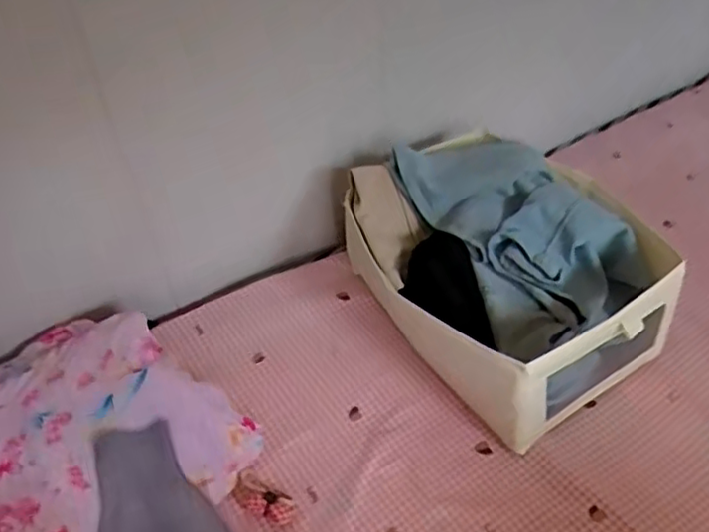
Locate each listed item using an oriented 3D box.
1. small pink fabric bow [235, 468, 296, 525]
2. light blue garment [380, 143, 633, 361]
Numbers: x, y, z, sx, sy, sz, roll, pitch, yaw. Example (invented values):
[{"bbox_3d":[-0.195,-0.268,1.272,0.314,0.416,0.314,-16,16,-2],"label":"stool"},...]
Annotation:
[{"bbox_3d":[-0.104,0.266,0.733,0.080,0.009,0.038,27,51,27],"label":"small pink fabric bow"},{"bbox_3d":[0.221,-0.054,0.880,0.226,0.112,0.340,-19,46,-15],"label":"light blue garment"}]

